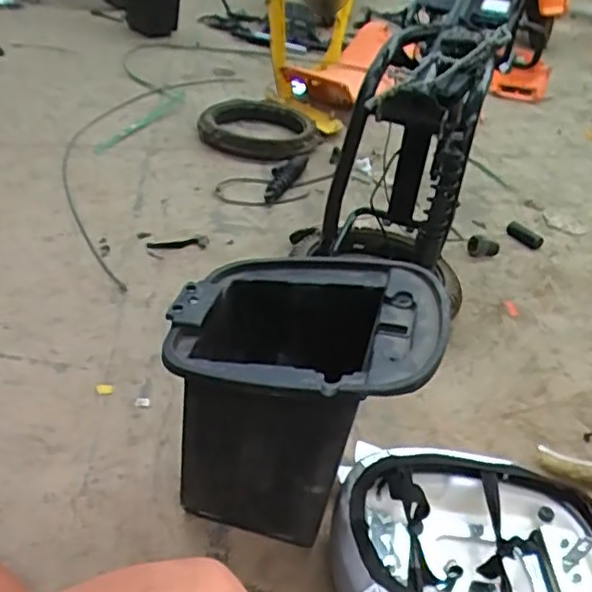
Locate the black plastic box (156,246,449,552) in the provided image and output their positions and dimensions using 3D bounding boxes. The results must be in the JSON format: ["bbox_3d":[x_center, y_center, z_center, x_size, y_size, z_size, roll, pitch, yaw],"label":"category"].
[{"bbox_3d":[0.003,0.126,0.795,0.281,0.317,0.239,13,36,9],"label":"black plastic box"}]

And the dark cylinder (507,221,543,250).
[{"bbox_3d":[0.585,-0.155,1.615,0.096,0.041,0.035,33,43,31],"label":"dark cylinder"}]

